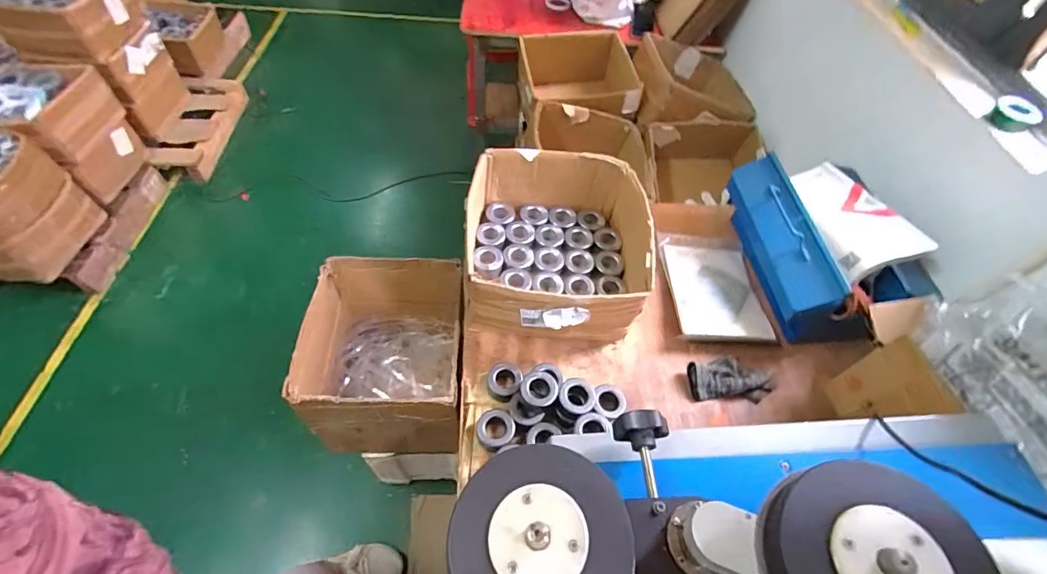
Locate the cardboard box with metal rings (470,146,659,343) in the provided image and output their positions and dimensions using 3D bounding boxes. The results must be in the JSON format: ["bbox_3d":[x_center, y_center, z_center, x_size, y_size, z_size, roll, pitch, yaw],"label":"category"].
[{"bbox_3d":[0.064,-0.074,0.888,0.337,0.174,0.353,3,55,-3],"label":"cardboard box with metal rings"}]

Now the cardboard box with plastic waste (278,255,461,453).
[{"bbox_3d":[-0.281,0.156,0.981,0.326,0.306,0.323,1,55,-5],"label":"cardboard box with plastic waste"}]

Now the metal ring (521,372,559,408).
[{"bbox_3d":[0.027,0.169,0.749,0.055,0.018,0.060,-35,65,-26],"label":"metal ring"}]

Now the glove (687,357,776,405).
[{"bbox_3d":[0.387,0.168,0.837,0.155,0.033,0.083,-1,55,-6],"label":"glove"}]

